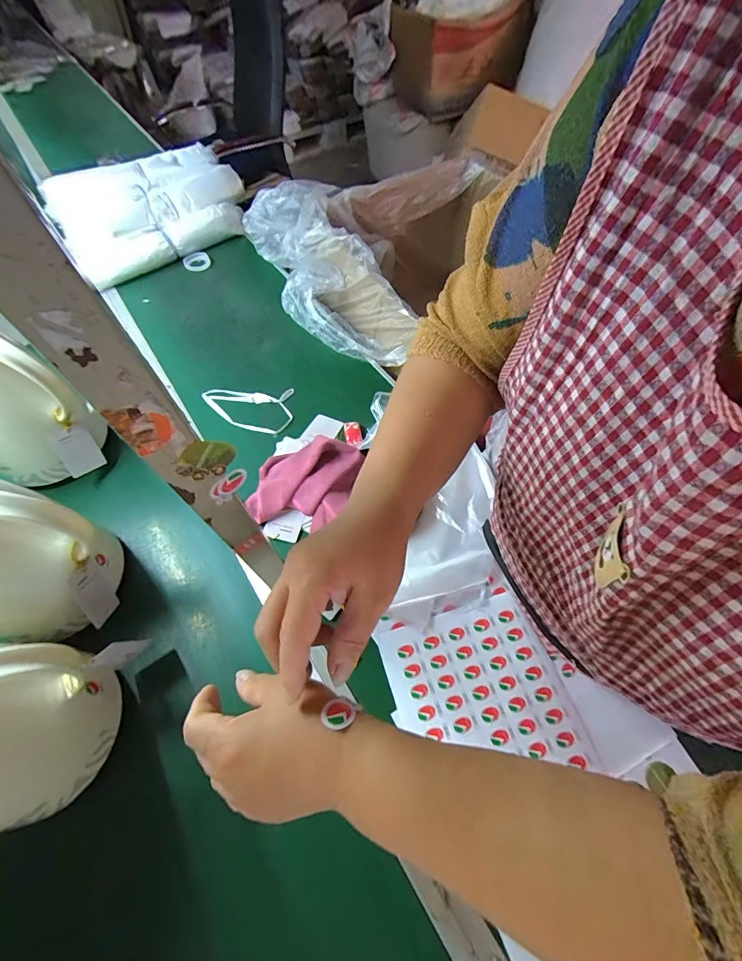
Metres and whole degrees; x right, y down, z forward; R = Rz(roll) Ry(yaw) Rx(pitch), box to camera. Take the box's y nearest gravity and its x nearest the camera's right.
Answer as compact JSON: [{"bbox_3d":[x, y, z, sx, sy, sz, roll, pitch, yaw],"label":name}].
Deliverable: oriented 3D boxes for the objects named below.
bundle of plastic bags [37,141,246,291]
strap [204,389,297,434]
[{"bbox_3d":[-0.524,-0.649,0.917,0.441,0.113,0.307,-35,64,-15],"label":"bundle of plastic bags"},{"bbox_3d":[-0.217,-0.123,0.668,0.160,0.007,0.097,-2,61,3],"label":"strap"}]

